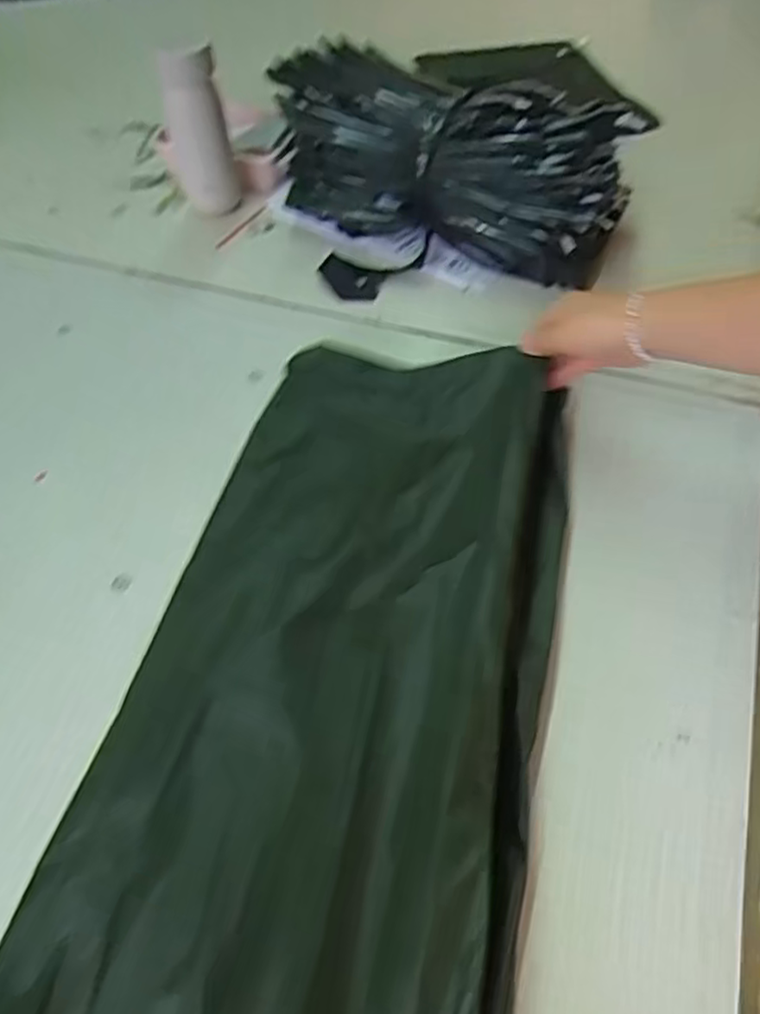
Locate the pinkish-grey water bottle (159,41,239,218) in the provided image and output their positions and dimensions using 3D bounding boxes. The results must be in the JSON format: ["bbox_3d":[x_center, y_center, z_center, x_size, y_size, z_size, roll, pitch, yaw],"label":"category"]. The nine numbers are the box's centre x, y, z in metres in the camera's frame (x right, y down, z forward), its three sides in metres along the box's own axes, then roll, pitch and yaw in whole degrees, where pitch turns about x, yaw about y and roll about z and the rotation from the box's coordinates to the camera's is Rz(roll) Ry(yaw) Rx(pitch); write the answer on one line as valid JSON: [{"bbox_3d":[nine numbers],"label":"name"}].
[{"bbox_3d":[-0.202,-0.419,0.768,0.065,0.172,0.054,-12,54,-6],"label":"pinkish-grey water bottle"}]

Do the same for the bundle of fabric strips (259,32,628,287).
[{"bbox_3d":[0.061,-0.374,0.748,0.404,0.141,0.166,21,57,17],"label":"bundle of fabric strips"}]

